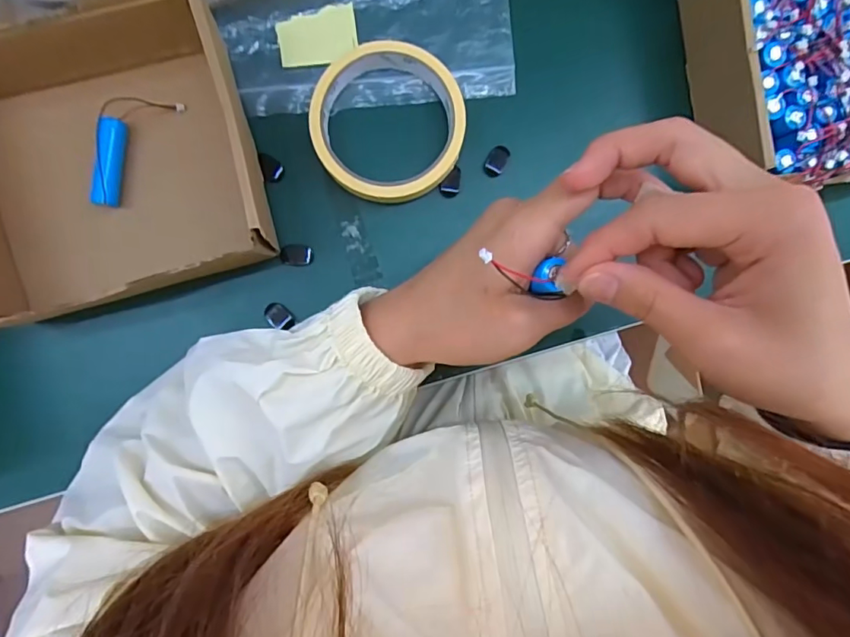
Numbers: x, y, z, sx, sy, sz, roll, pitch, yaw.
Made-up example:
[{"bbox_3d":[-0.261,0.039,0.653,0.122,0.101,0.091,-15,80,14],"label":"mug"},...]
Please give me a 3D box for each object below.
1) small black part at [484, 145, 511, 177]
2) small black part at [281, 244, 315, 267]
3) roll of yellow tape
[{"bbox_3d":[0.047,-0.102,0.332,0.012,0.004,0.021,25,86,-7],"label":"small black part"},{"bbox_3d":[-0.080,-0.040,0.324,0.020,0.004,0.013,-1,89,-8],"label":"small black part"},{"bbox_3d":[-0.023,-0.120,0.316,0.091,0.021,0.093,0,89,-8],"label":"roll of yellow tape"}]

